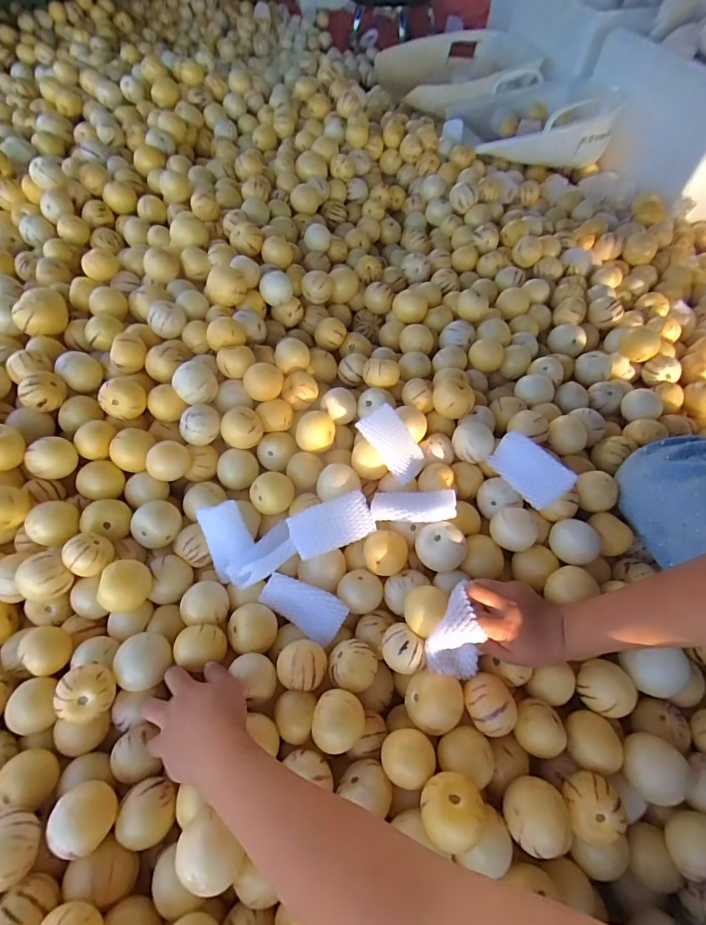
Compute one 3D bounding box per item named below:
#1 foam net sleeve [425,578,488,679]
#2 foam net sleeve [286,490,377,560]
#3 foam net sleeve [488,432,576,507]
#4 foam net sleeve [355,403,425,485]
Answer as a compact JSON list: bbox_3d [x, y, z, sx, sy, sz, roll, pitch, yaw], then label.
[{"bbox_3d":[0.106,0.181,0.461,0.055,0.090,0.049,2,17,2],"label":"foam net sleeve"},{"bbox_3d":[-0.027,0.076,0.539,0.099,0.016,0.057,-21,60,-12],"label":"foam net sleeve"},{"bbox_3d":[0.222,0.008,0.550,0.060,0.010,0.097,-51,59,15],"label":"foam net sleeve"},{"bbox_3d":[0.055,-0.026,0.577,0.056,0.015,0.102,-41,104,-25],"label":"foam net sleeve"}]

